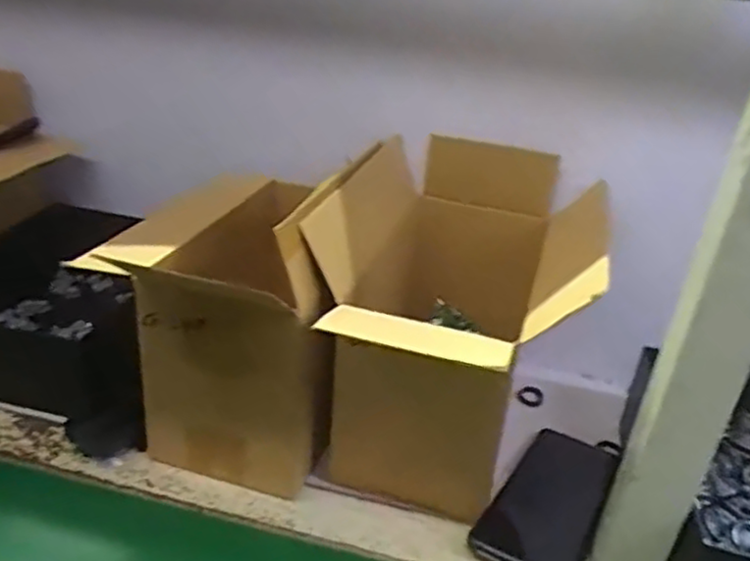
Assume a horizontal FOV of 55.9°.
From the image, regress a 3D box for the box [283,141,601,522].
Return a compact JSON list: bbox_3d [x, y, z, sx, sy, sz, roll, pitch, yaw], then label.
[{"bbox_3d":[0.056,0.034,0.577,0.194,0.220,0.297,14,35,13],"label":"box"}]

